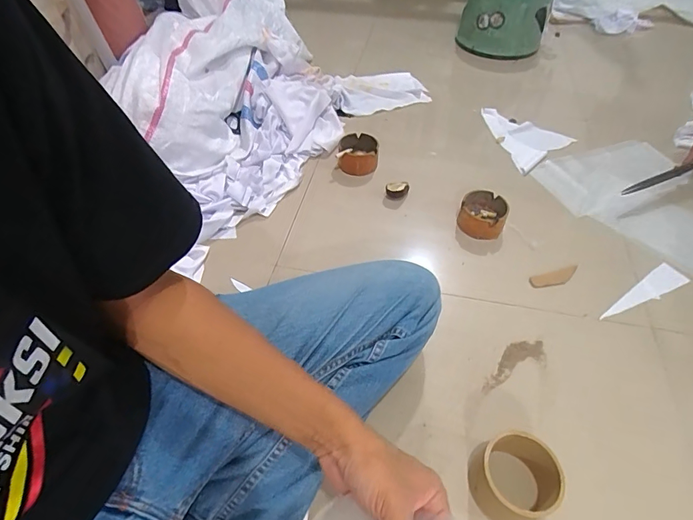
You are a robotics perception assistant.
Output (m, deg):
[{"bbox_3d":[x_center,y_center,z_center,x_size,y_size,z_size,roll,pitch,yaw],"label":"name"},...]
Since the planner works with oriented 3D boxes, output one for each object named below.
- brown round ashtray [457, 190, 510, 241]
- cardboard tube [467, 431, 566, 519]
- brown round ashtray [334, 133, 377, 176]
[{"bbox_3d":[0.248,-0.083,0.764,0.081,0.042,0.083,18,51,13],"label":"brown round ashtray"},{"bbox_3d":[0.186,0.242,0.463,0.085,0.063,0.080,1,49,-1],"label":"cardboard tube"},{"bbox_3d":[0.024,-0.220,0.878,0.084,0.050,0.081,1,49,-1],"label":"brown round ashtray"}]

